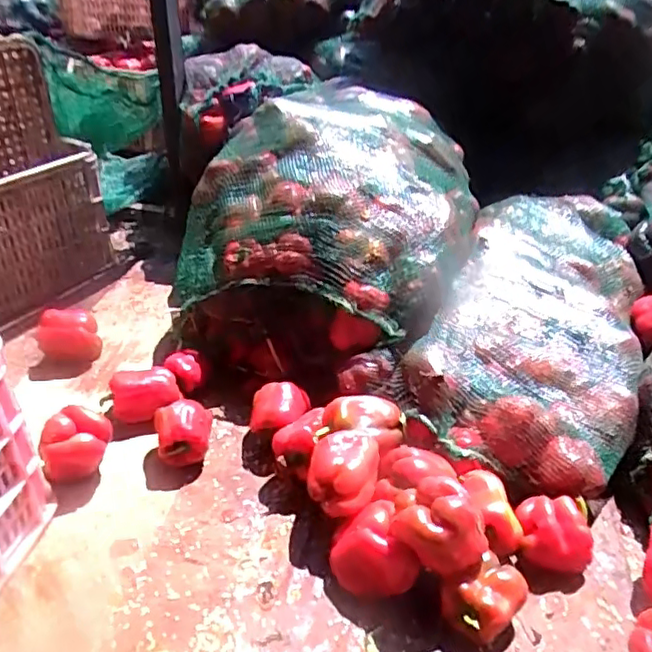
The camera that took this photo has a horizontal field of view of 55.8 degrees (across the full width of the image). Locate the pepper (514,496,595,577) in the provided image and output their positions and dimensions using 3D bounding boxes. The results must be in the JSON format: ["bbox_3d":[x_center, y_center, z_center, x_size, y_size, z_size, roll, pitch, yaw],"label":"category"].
[{"bbox_3d":[0.308,0.283,0.835,0.094,0.083,0.082,8,36,9],"label":"pepper"}]

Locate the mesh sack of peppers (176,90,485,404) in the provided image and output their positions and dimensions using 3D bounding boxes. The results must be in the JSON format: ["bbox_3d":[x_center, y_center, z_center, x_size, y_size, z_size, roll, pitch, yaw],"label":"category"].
[{"bbox_3d":[0.011,-0.170,1.193,0.496,0.390,0.499,13,37,16],"label":"mesh sack of peppers"}]

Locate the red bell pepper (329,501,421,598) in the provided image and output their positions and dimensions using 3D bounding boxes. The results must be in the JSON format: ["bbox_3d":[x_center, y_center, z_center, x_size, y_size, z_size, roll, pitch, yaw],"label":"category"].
[{"bbox_3d":[0.055,0.295,0.785,0.091,0.093,0.102,-11,37,-16],"label":"red bell pepper"}]

